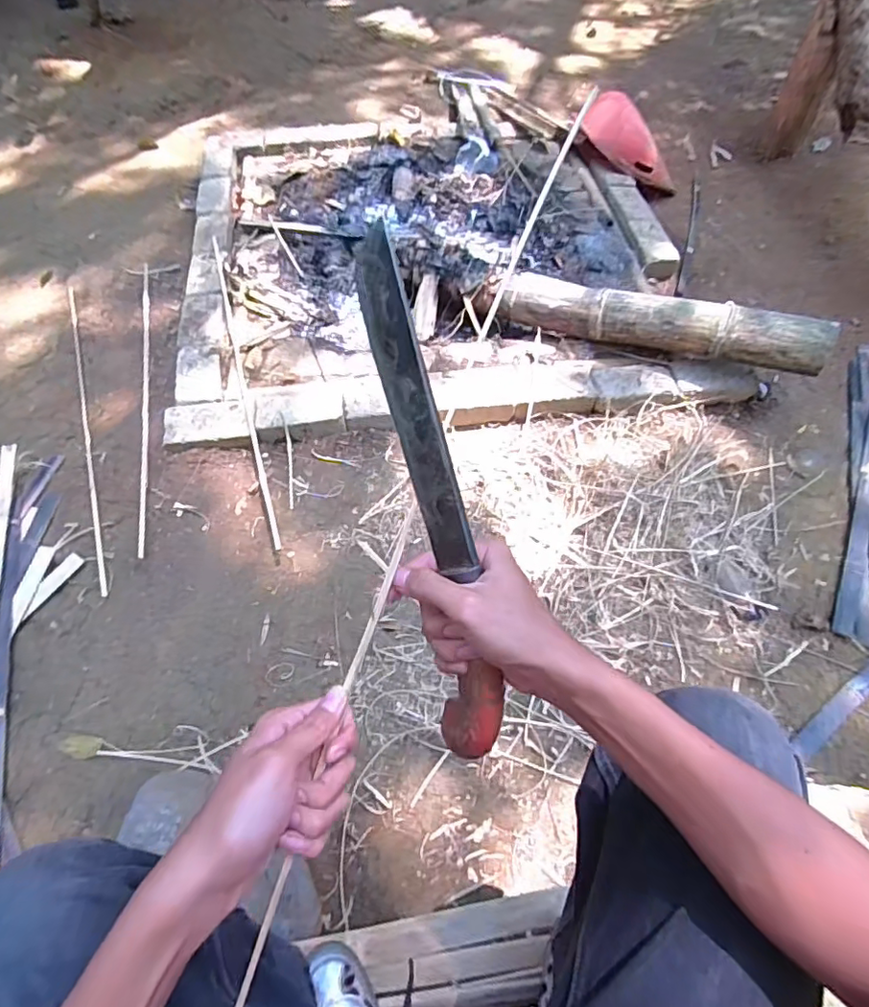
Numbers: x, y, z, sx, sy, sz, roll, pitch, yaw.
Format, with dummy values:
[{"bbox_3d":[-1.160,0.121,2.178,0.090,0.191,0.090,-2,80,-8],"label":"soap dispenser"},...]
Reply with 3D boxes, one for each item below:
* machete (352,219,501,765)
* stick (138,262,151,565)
[{"bbox_3d":[-0.003,0.002,0.356,0.038,0.029,0.332,-13,95,-8],"label":"machete"},{"bbox_3d":[-0.767,-0.325,1.473,0.024,0.016,1.081,-13,58,-8],"label":"stick"}]

